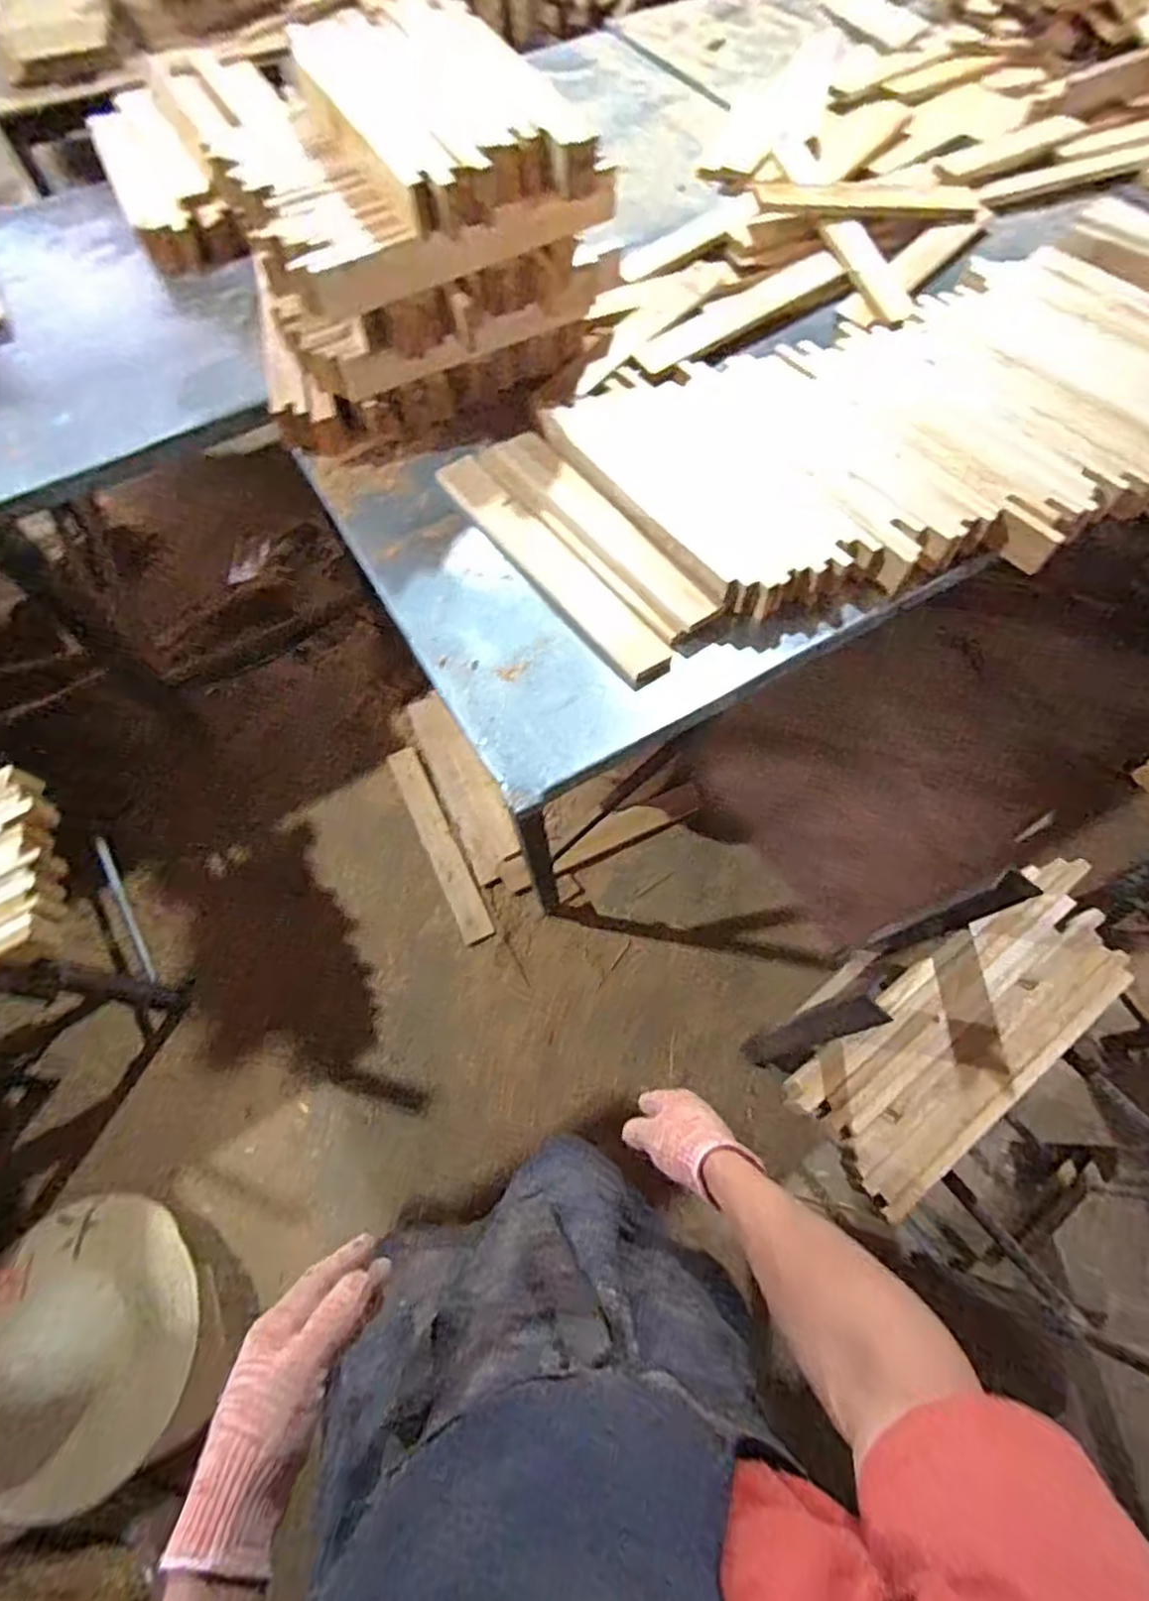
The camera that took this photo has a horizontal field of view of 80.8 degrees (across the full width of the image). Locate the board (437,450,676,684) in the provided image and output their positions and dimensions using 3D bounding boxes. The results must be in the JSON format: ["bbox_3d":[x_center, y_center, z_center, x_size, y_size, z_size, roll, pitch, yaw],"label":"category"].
[{"bbox_3d":[-0.044,-0.374,1.063,0.080,0.029,0.521,-35,70,-14],"label":"board"}]

